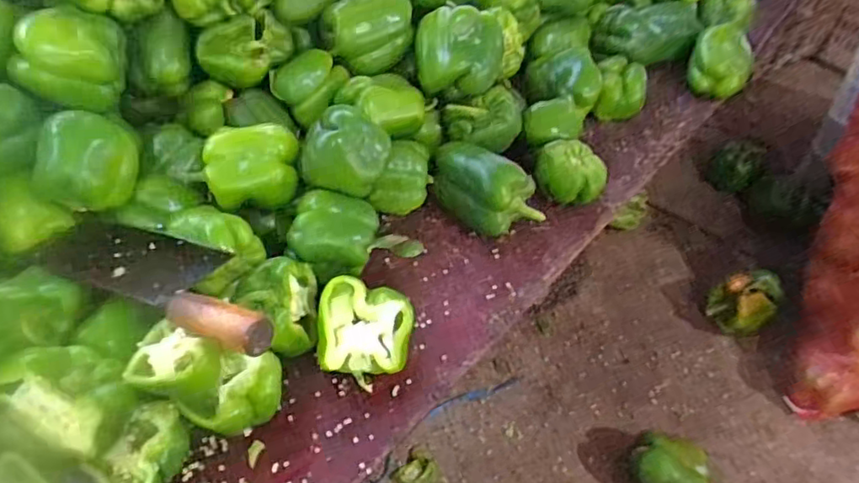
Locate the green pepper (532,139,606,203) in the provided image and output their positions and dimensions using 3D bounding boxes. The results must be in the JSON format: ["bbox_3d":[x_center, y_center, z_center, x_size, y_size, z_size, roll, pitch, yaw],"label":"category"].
[{"bbox_3d":[0.174,-0.081,0.750,0.073,0.060,0.073,0,46,0],"label":"green pepper"}]

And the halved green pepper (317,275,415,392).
[{"bbox_3d":[-0.059,0.090,0.583,0.082,0.070,0.085,2,46,1],"label":"halved green pepper"}]

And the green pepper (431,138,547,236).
[{"bbox_3d":[0.059,-0.063,0.715,0.070,0.083,0.143,-35,56,-29],"label":"green pepper"}]

